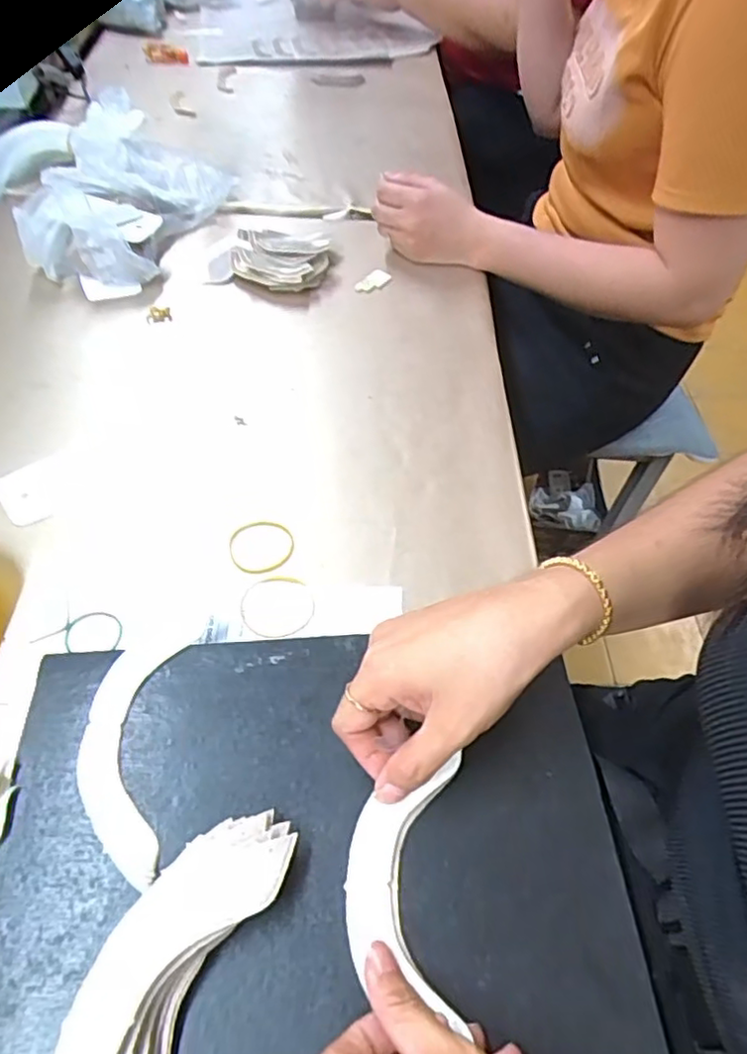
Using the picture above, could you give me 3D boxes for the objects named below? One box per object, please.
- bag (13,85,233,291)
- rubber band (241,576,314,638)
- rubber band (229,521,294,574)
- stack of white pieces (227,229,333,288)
[{"bbox_3d":[-0.253,-0.337,0.639,0.159,0.080,0.221,8,54,2],"label":"bag"},{"bbox_3d":[-0.063,0.052,0.409,0.047,0.004,0.045,2,54,-2],"label":"rubber band"},{"bbox_3d":[-0.078,0.013,0.437,0.045,0.004,0.042,2,54,-2],"label":"rubber band"},{"bbox_3d":[-0.094,-0.268,0.623,0.092,0.030,0.091,8,54,2],"label":"stack of white pieces"}]

